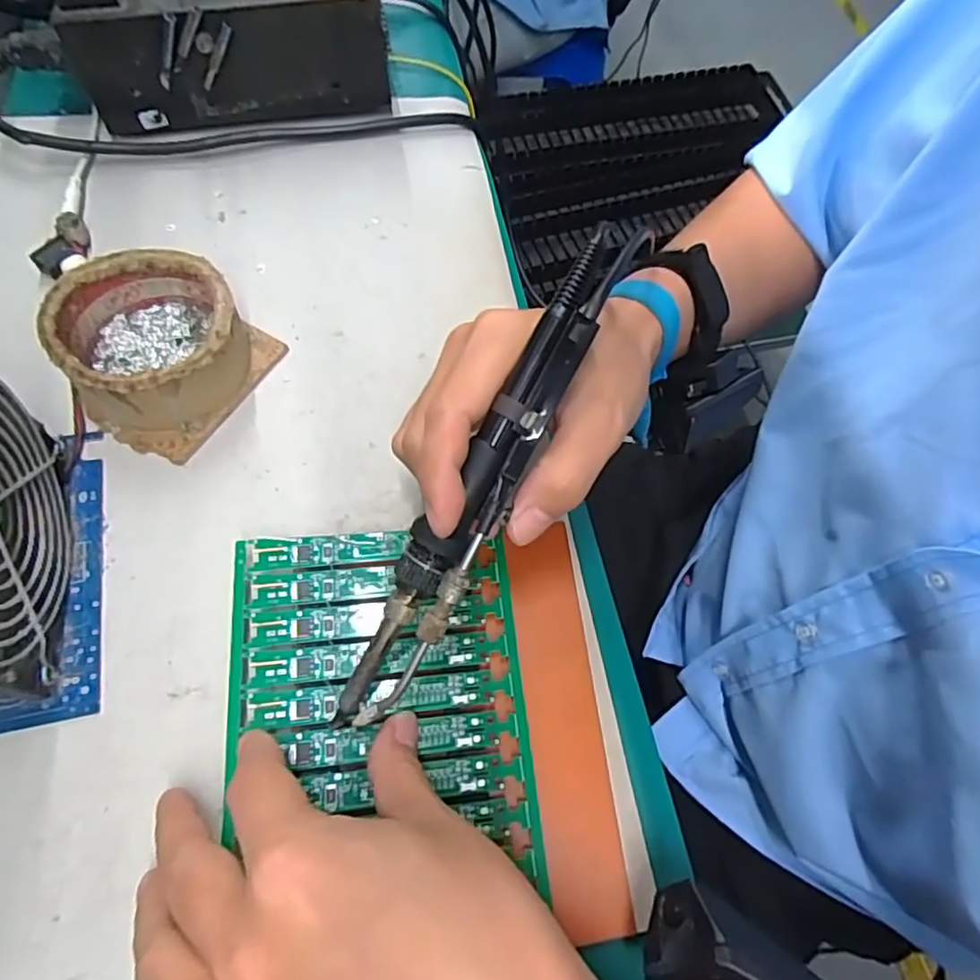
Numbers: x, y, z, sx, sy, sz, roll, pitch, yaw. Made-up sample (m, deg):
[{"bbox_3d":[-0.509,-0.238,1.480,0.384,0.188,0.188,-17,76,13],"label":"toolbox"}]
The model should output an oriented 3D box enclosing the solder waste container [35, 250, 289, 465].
[{"bbox_3d":[-0.165,-0.074,0.319,0.090,0.045,0.091,38,68,12],"label":"solder waste container"}]

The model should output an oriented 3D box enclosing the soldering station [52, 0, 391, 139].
[{"bbox_3d":[-0.154,-0.278,0.392,0.178,0.080,0.077,-6,66,-7],"label":"soldering station"}]

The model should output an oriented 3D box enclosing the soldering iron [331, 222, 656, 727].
[{"bbox_3d":[-0.003,-0.002,0.246,0.027,0.019,0.216,29,94,11],"label":"soldering iron"}]

